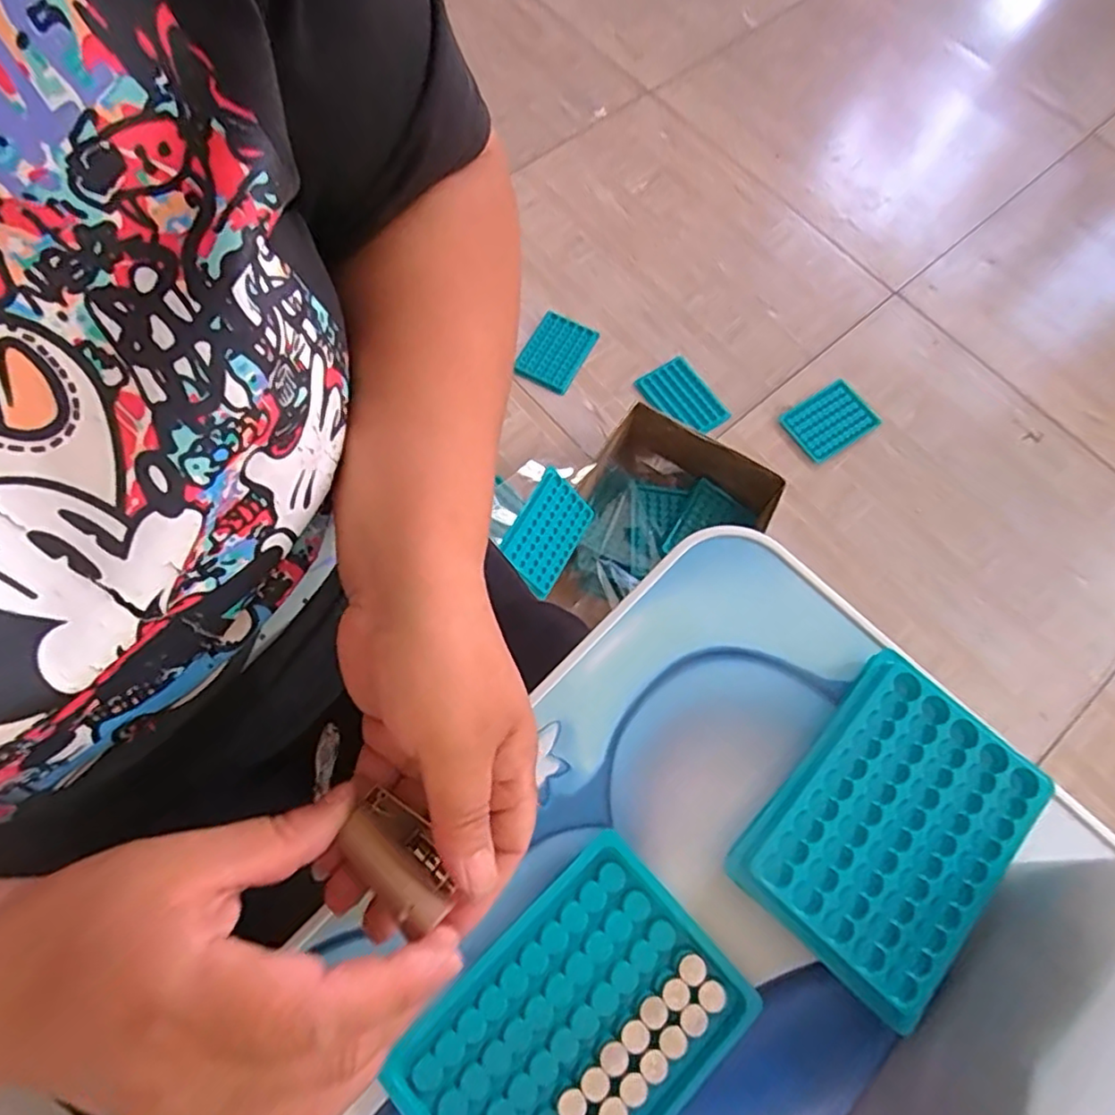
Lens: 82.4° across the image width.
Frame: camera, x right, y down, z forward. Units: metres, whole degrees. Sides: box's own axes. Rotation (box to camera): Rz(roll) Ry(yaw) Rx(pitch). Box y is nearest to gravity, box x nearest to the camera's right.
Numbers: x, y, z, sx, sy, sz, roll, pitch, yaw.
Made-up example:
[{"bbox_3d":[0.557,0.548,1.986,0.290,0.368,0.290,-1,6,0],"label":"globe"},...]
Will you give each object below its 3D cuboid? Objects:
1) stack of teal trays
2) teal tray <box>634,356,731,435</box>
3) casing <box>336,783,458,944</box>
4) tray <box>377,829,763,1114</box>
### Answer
[{"bbox_3d":[0.149,0.122,0.288,0.092,0.023,0.128,41,74,11],"label":"stack of teal trays"},{"bbox_3d":[0.188,-0.242,0.963,0.090,0.016,0.131,-30,75,-12],"label":"teal tray"},{"bbox_3d":[-0.059,0.111,0.236,0.022,0.022,0.049,-40,77,-15],"label":"casing"},{"bbox_3d":[0.007,0.198,0.263,0.132,0.008,0.095,-41,77,-15],"label":"tray"}]

